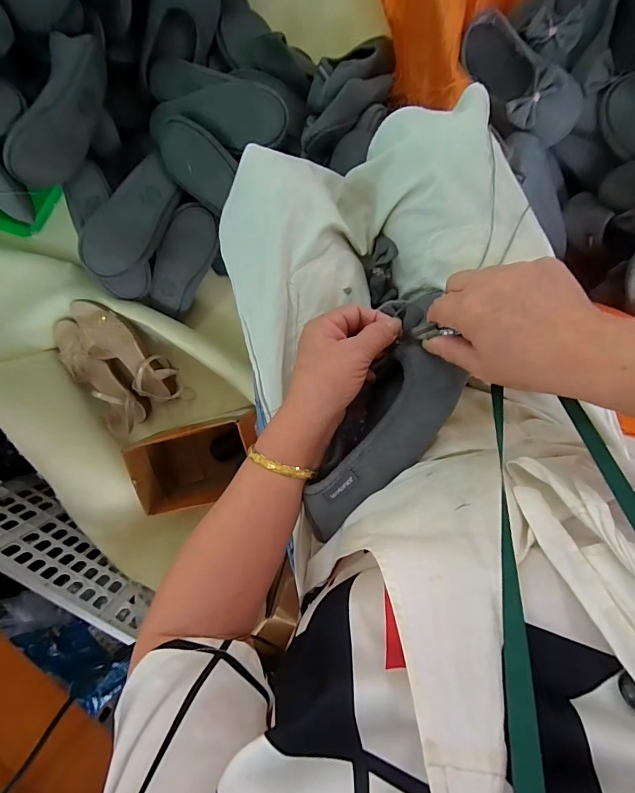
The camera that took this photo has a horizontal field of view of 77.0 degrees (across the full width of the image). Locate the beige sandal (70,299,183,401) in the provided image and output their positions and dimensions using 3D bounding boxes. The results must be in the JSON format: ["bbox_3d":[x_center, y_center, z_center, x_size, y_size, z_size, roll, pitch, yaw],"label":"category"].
[{"bbox_3d":[-0.370,-0.084,0.779,0.084,0.050,0.243,-34,122,8],"label":"beige sandal"}]

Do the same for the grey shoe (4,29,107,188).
[{"bbox_3d":[-0.406,-0.446,0.630,0.062,0.079,0.238,26,99,1],"label":"grey shoe"}]

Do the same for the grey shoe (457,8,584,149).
[{"bbox_3d":[0.299,-0.476,0.612,0.089,0.099,0.222,-38,93,8],"label":"grey shoe"}]

